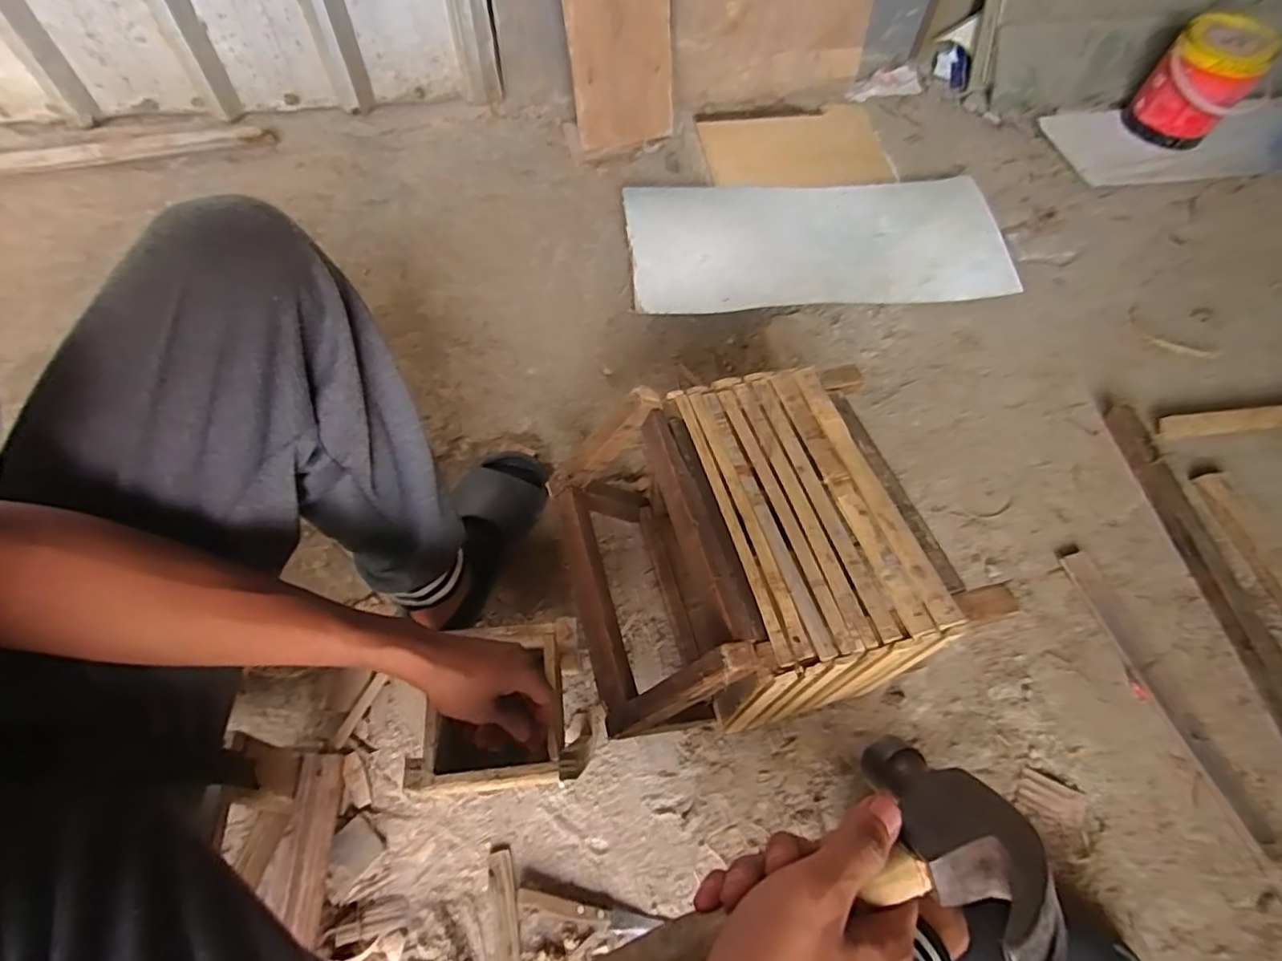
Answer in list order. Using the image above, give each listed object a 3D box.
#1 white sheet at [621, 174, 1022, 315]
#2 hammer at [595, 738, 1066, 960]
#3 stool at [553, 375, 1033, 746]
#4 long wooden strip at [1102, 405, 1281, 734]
[{"bbox_3d":[0.274,-0.398,0.996,0.577,0.057,0.269,-3,61,-1],"label":"white sheet"},{"bbox_3d":[0.065,0.183,0.239,0.212,0.113,0.030,-21,98,-17],"label":"hammer"},{"bbox_3d":[0.098,0.077,0.631,0.330,0.217,0.302,-14,62,-7],"label":"stool"},{"bbox_3d":[0.685,0.192,0.672,0.025,0.035,0.655,-5,61,-2],"label":"long wooden strip"}]

